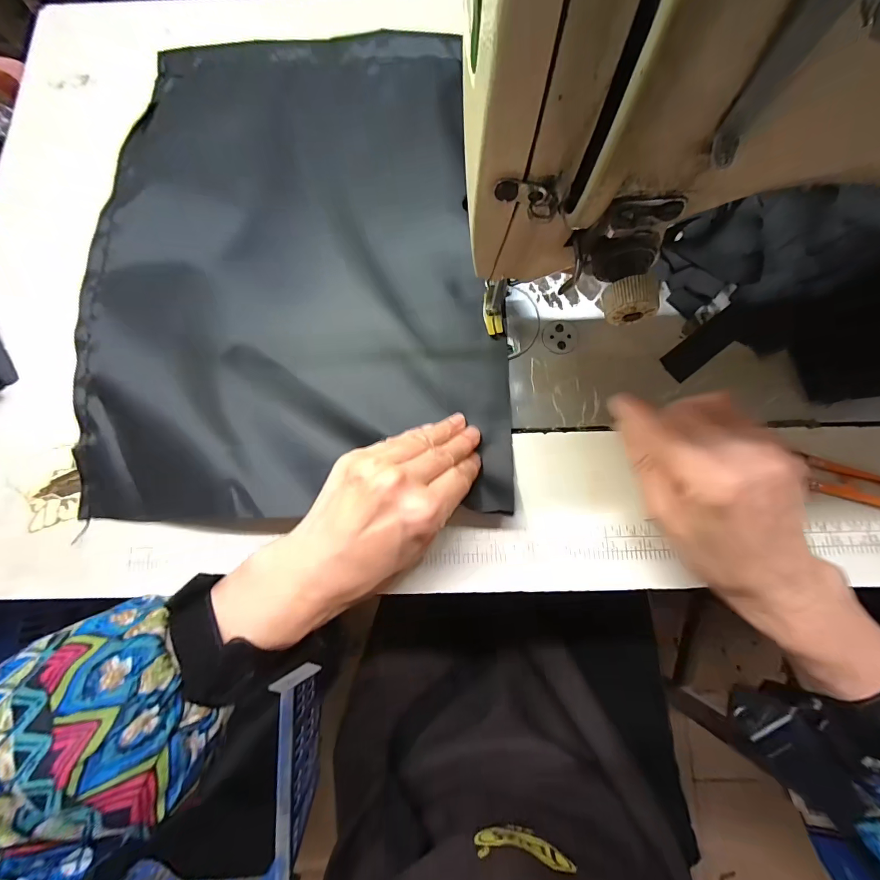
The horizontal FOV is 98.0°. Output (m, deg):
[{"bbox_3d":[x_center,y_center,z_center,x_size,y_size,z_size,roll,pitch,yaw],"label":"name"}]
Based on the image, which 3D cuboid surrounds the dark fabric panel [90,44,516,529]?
[{"bbox_3d":[-0.105,-0.151,0.296,0.299,0.029,0.406,-1,80,1],"label":"dark fabric panel"}]

